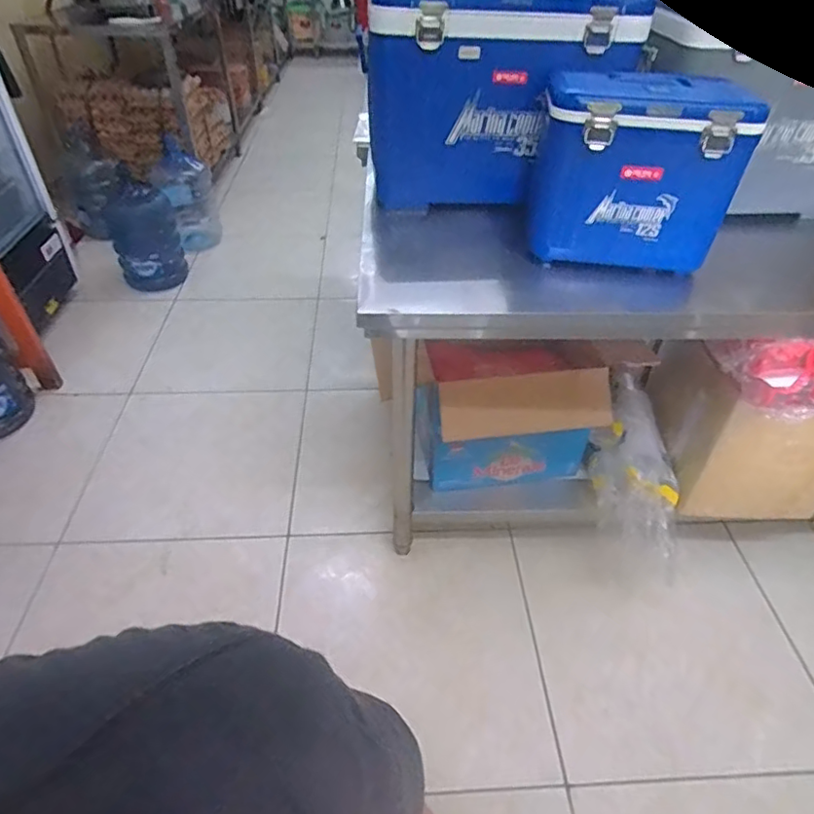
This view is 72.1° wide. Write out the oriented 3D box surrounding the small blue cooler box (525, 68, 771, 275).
[{"bbox_3d":[0.397,-0.437,1.008,0.333,0.285,0.215,4,42,4],"label":"small blue cooler box"}]

